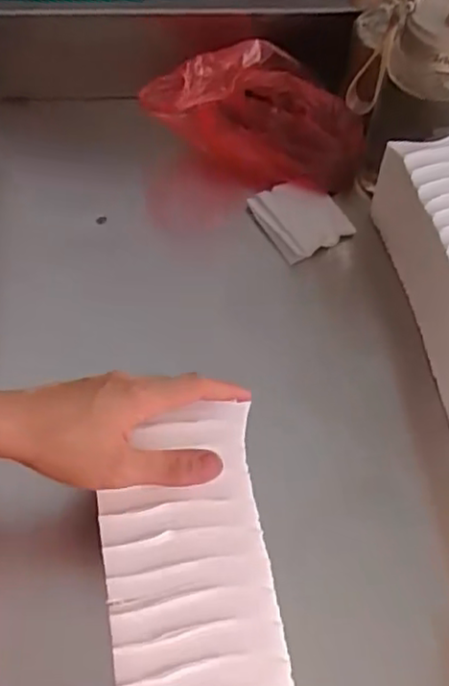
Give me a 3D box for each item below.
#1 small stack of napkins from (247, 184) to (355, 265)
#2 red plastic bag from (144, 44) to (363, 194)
[{"bbox_3d":[0.075,-0.123,0.671,0.075,0.021,0.082,-25,63,-19],"label":"small stack of napkins"},{"bbox_3d":[0.029,-0.227,0.670,0.215,0.103,0.106,4,57,-2],"label":"red plastic bag"}]

